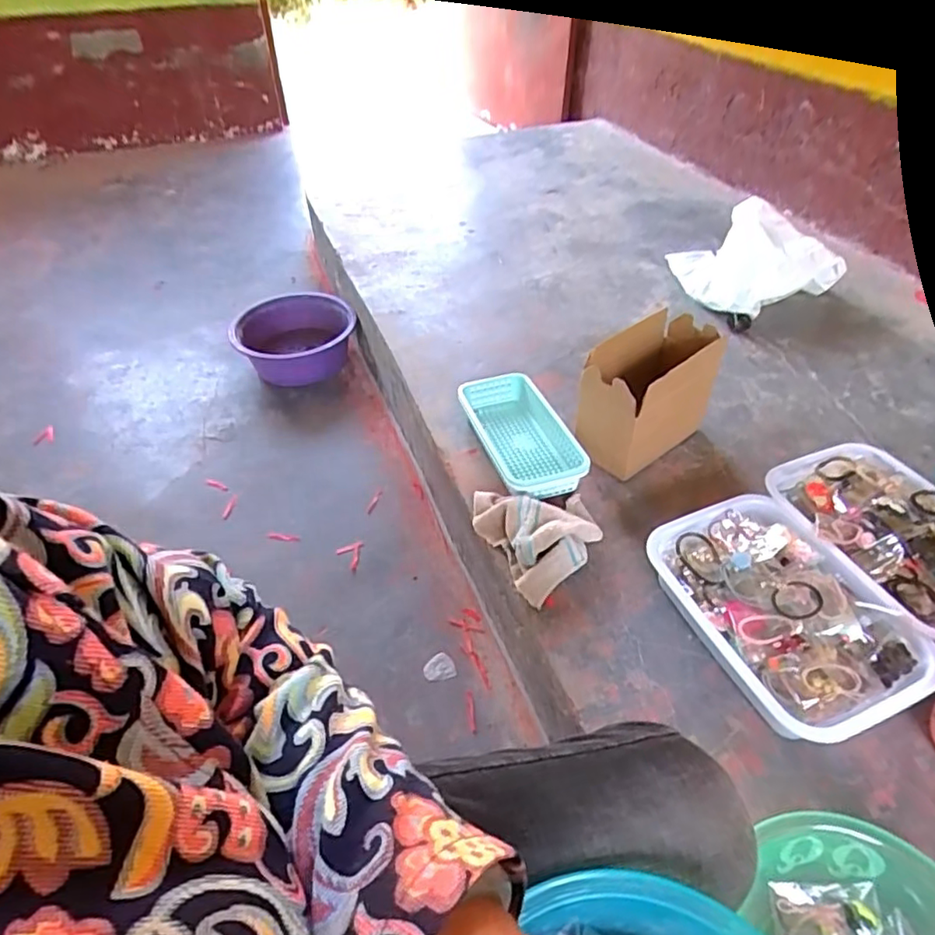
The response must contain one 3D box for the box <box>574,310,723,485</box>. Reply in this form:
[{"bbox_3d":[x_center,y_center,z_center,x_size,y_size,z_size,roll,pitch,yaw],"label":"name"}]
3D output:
[{"bbox_3d":[0.268,-0.104,0.889,0.207,0.184,0.110,-30,49,-27],"label":"box"}]

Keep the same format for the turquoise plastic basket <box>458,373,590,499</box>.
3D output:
[{"bbox_3d":[0.086,-0.056,0.941,0.132,0.066,0.263,-14,44,-13],"label":"turquoise plastic basket"}]

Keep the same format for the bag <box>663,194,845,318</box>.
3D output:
[{"bbox_3d":[0.574,-0.447,1.268,0.266,0.132,0.321,-20,45,-19],"label":"bag"}]

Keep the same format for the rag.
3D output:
[{"bbox_3d":[0.107,0.078,0.826,0.162,0.061,0.189,-20,45,-19],"label":"rag"}]

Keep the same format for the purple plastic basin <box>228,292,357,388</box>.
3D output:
[{"bbox_3d":[-0.417,-0.307,1.405,0.296,0.122,0.297,-1,42,1],"label":"purple plastic basin"}]

